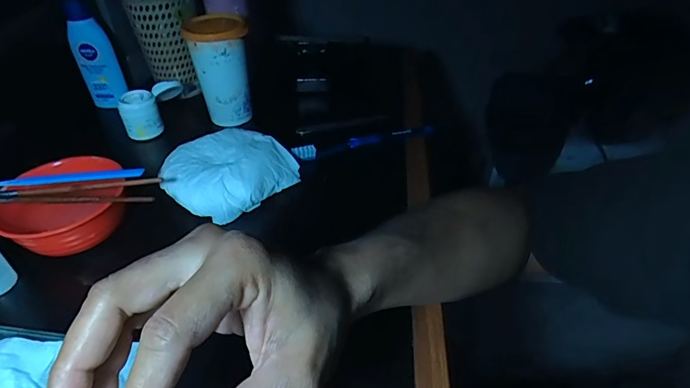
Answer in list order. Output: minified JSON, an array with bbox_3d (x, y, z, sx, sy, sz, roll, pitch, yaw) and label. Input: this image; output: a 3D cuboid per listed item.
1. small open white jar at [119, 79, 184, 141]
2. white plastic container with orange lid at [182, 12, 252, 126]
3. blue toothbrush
[{"bbox_3d":[-0.244,-0.110,0.553,0.080,0.056,0.037,-30,48,-32],"label":"small open white jar"},{"bbox_3d":[-0.159,-0.162,0.557,0.069,0.120,0.088,-9,40,-11],"label":"white plastic container with orange lid"},{"bbox_3d":[0.028,-0.067,0.529,0.184,0.014,0.020,-10,40,-13],"label":"blue toothbrush"}]

